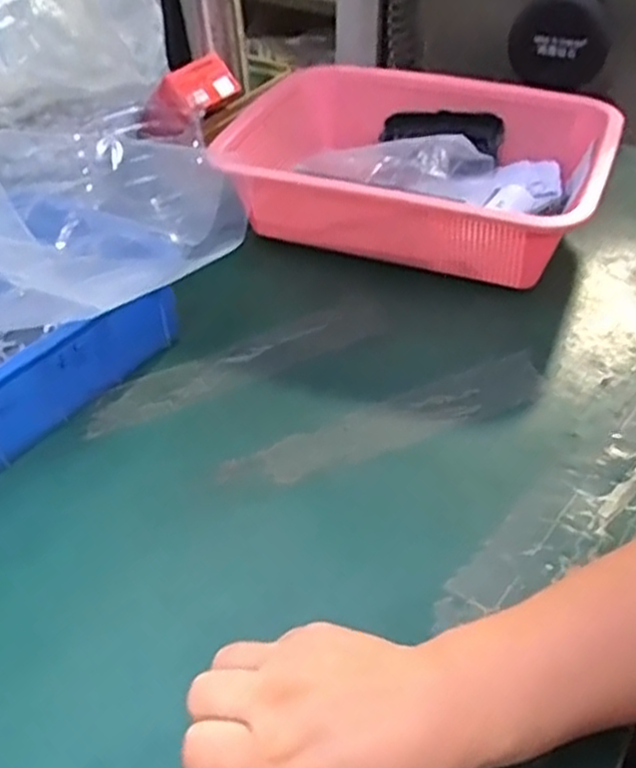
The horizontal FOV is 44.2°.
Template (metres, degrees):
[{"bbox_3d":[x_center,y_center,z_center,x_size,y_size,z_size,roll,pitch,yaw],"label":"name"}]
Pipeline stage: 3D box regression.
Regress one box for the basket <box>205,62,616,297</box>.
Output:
[{"bbox_3d":[0.084,-0.173,0.657,0.293,0.098,0.214,13,43,15],"label":"basket"}]

